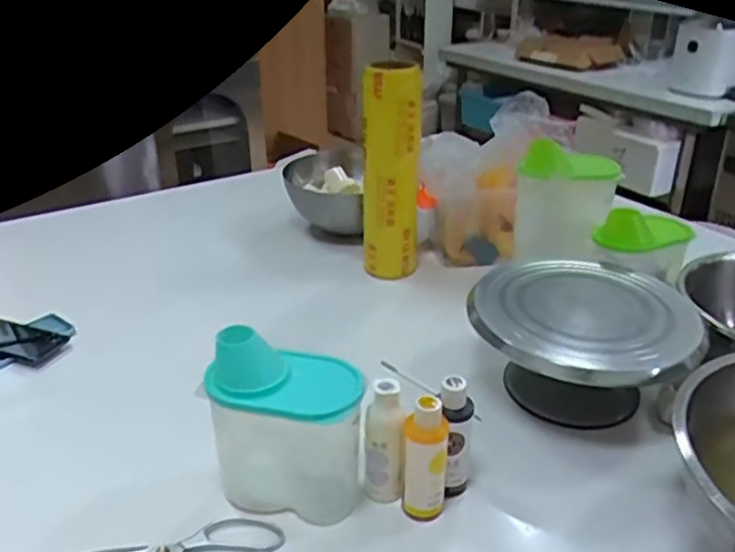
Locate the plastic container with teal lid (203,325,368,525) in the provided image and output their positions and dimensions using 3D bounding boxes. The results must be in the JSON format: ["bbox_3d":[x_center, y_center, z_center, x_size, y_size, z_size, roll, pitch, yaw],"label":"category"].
[{"bbox_3d":[-0.084,0.165,0.746,0.158,0.202,0.093,5,28,9],"label":"plastic container with teal lid"}]

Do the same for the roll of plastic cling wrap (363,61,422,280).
[{"bbox_3d":[0.042,-0.174,1.203,0.089,0.366,0.091,0,28,0],"label":"roll of plastic cling wrap"}]

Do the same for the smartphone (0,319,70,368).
[{"bbox_3d":[-0.552,0.101,1.070,0.153,0.015,0.078,8,29,15],"label":"smartphone"}]

